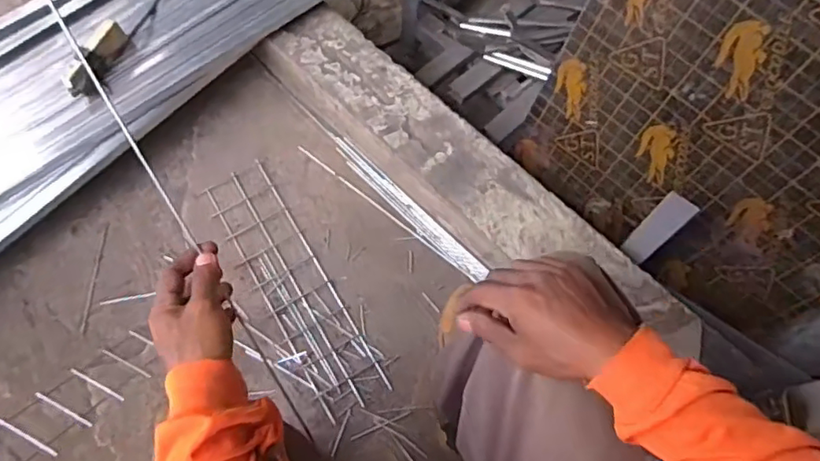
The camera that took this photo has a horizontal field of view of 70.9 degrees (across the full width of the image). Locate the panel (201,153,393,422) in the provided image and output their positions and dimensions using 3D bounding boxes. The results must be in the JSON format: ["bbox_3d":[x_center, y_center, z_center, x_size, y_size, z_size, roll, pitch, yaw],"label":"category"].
[{"bbox_3d":[-0.207,0.087,1.033,0.130,0.008,0.501,-30,72,-13],"label":"panel"}]

